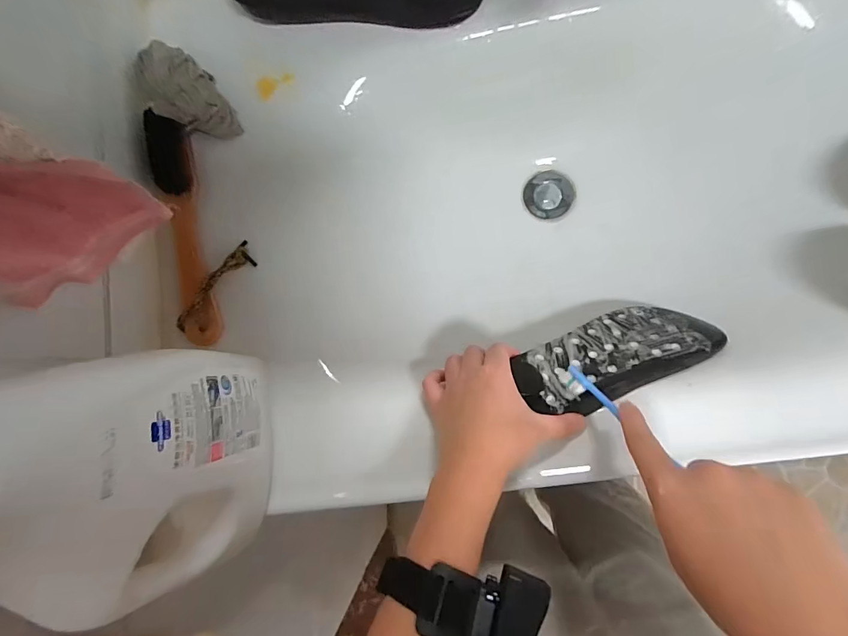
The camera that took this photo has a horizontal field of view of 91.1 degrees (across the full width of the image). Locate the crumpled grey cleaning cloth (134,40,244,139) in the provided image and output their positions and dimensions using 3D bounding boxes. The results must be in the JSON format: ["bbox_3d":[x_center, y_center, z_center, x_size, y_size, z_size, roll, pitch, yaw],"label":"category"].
[{"bbox_3d":[-0.222,-0.207,0.385,0.055,0.037,0.101,-41,82,2],"label":"crumpled grey cleaning cloth"}]

